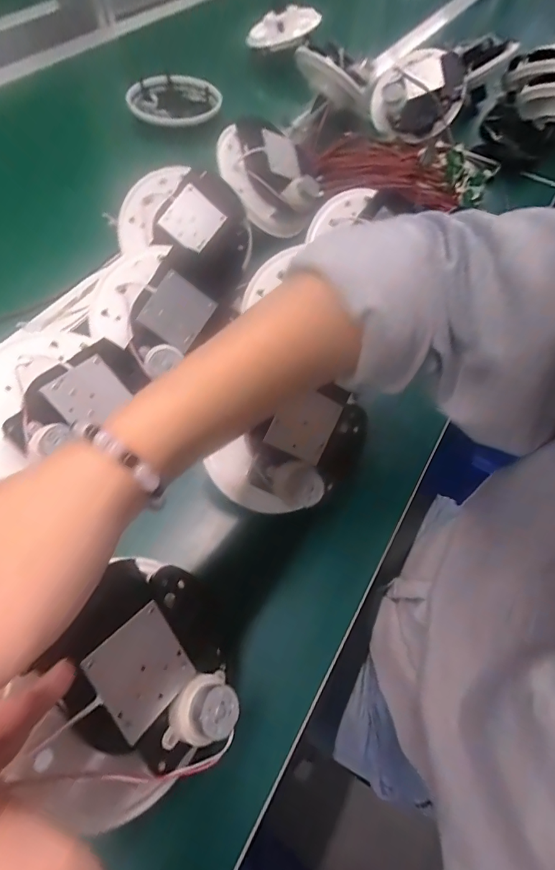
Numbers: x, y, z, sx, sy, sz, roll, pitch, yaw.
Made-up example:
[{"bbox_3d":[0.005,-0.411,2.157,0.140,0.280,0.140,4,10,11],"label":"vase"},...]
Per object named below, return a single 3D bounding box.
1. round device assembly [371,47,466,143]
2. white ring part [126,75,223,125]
[{"bbox_3d":[0.201,-0.487,0.591,0.122,0.076,0.118,15,60,4],"label":"round device assembly"},{"bbox_3d":[-0.157,-0.486,0.609,0.116,0.033,0.115,33,63,14],"label":"white ring part"}]

